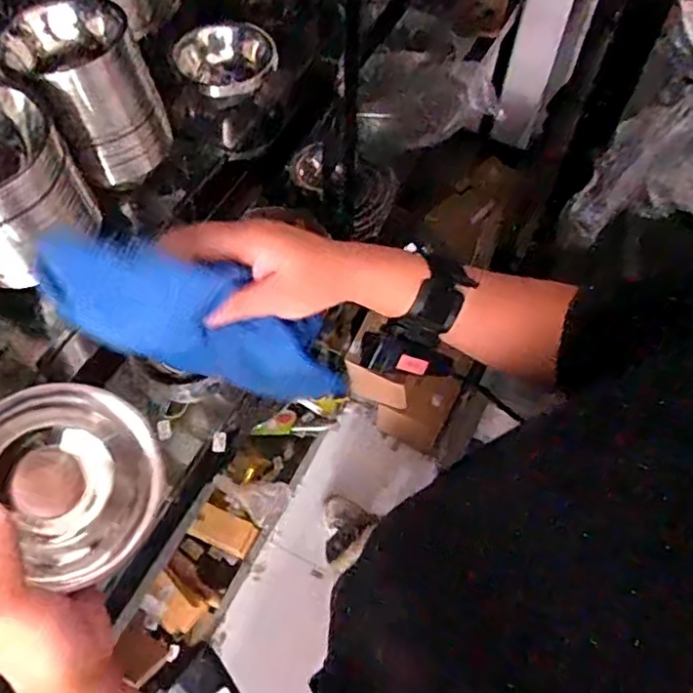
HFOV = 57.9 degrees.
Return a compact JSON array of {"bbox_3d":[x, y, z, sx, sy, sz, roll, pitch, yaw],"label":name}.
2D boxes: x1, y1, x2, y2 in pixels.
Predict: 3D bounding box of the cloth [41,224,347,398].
[{"bbox_3d":[-0.092,-0.015,0.438,0.078,0.232,0.019,-58,36,10],"label":"cloth"}]

